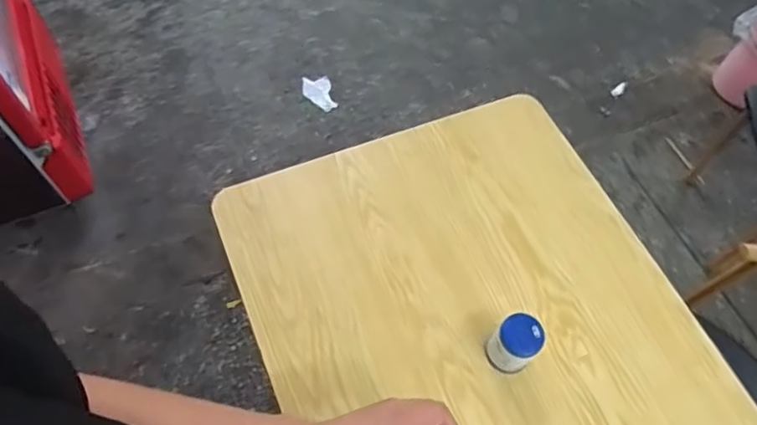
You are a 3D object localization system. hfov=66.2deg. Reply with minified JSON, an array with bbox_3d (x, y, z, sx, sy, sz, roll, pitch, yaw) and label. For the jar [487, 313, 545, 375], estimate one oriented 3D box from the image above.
[{"bbox_3d":[0.176,0.176,0.763,0.065,0.084,0.055,-34,69,-20],"label":"jar"}]

